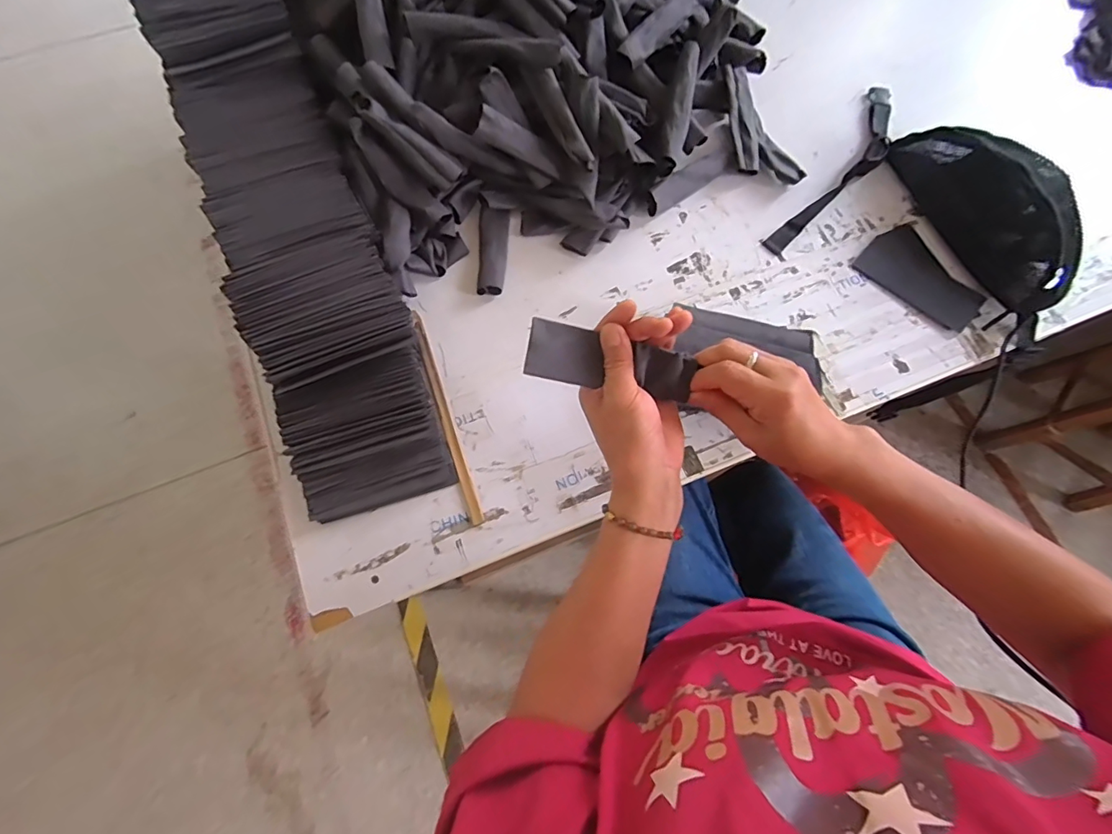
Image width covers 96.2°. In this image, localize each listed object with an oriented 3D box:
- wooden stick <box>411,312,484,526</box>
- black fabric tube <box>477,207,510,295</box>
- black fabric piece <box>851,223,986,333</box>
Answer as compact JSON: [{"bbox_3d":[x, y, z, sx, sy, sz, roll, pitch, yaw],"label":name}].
[{"bbox_3d":[-0.129,-0.005,0.572,0.014,0.004,0.261,-19,74,-6],"label":"wooden stick"},{"bbox_3d":[-0.079,-0.213,0.626,0.034,0.022,0.126,1,73,0],"label":"black fabric tube"},{"bbox_3d":[0.472,-0.182,0.640,0.151,0.013,0.101,42,77,11],"label":"black fabric piece"}]

